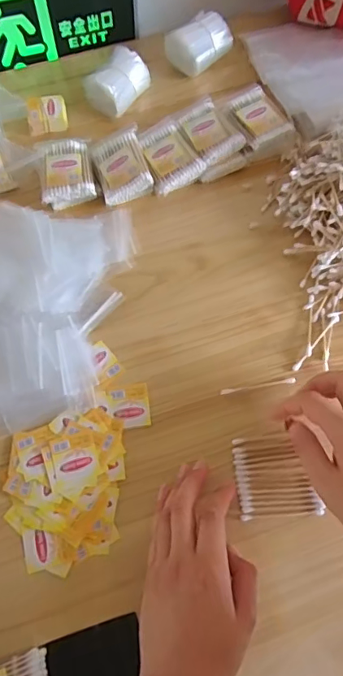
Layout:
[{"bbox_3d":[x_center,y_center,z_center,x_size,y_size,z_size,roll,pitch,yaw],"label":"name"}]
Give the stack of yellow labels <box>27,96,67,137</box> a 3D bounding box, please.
[{"bbox_3d":[-0.153,-0.275,0.589,0.046,0.021,0.043,-8,66,-3],"label":"stack of yellow labels"}]

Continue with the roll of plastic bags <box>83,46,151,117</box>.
[{"bbox_3d":[-0.065,-0.319,0.603,0.059,0.047,0.078,36,71,15],"label":"roll of plastic bags"}]

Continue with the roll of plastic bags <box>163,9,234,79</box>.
[{"bbox_3d":[0.038,-0.382,0.628,0.083,0.053,0.059,-34,70,-13],"label":"roll of plastic bags"}]

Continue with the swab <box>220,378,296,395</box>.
[{"bbox_3d":[0.082,0.045,0.449,0.071,0.005,0.005,-9,66,-3],"label":"swab"}]

